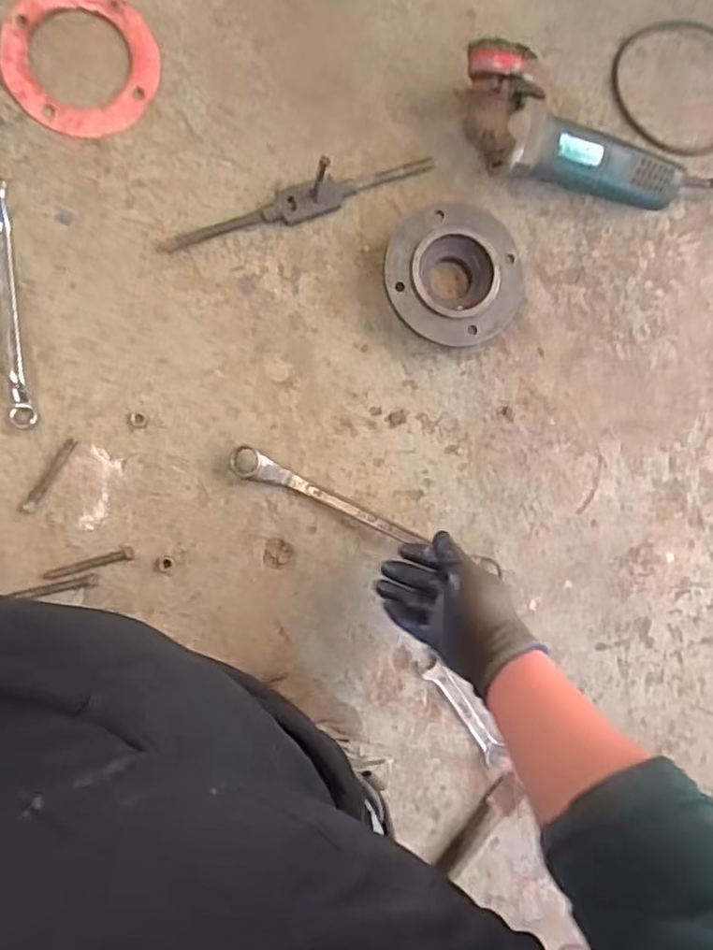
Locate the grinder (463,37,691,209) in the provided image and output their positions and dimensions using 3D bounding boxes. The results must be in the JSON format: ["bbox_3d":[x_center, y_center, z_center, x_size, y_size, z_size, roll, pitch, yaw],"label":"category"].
[{"bbox_3d":[0.243,-0.367,0.698,0.273,0.087,0.105,12,88,-10],"label":"grinder"}]

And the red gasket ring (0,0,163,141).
[{"bbox_3d":[-0.281,-0.426,0.649,0.149,0.008,0.150,0,90,-10],"label":"red gasket ring"}]

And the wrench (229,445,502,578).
[{"bbox_3d":[0.016,0.046,0.693,0.324,0.030,0.031,24,86,-9],"label":"wrench"}]

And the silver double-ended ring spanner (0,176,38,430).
[{"bbox_3d":[-0.348,-0.174,0.632,0.023,0.017,0.252,-6,91,-10],"label":"silver double-ended ring spanner"}]

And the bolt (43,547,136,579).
[{"bbox_3d":[-0.274,0.092,0.652,0.089,0.008,0.014,-17,93,-9],"label":"bolt"}]

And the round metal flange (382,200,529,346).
[{"bbox_3d":[0.108,-0.219,0.702,0.154,0.039,0.145,0,90,-10],"label":"round metal flange"}]

